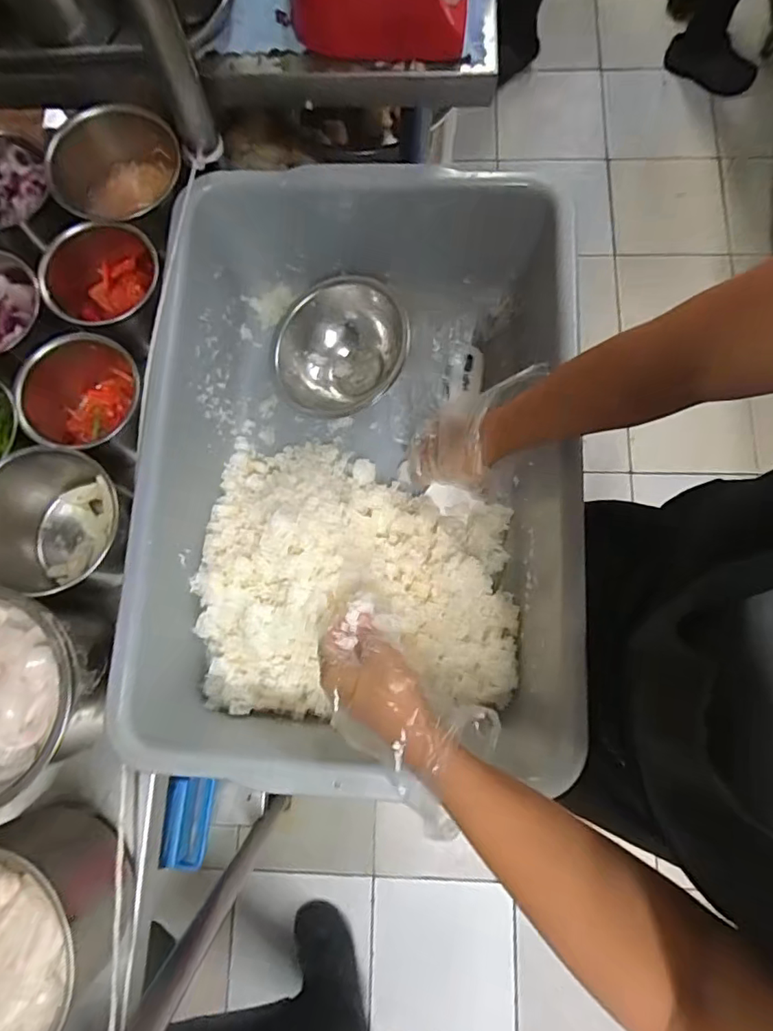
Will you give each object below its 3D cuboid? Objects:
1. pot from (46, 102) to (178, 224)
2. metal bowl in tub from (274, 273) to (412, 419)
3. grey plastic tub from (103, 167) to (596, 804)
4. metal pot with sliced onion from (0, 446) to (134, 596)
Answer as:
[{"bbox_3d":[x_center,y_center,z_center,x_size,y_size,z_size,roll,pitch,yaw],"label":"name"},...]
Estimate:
[{"bbox_3d":[-0.285,-0.362,0.578,0.113,0.083,0.130,0,79,-1],"label":"pot"},{"bbox_3d":[-0.055,-0.197,0.648,0.138,0.079,0.166,42,81,7],"label":"metal bowl in tub"},{"bbox_3d":[-0.018,-0.048,0.584,0.424,0.177,0.595,4,79,0],"label":"grey plastic tub"},{"bbox_3d":[-0.312,0.006,0.510,0.101,0.102,0.124,11,79,1],"label":"metal pot with sliced onion"}]

